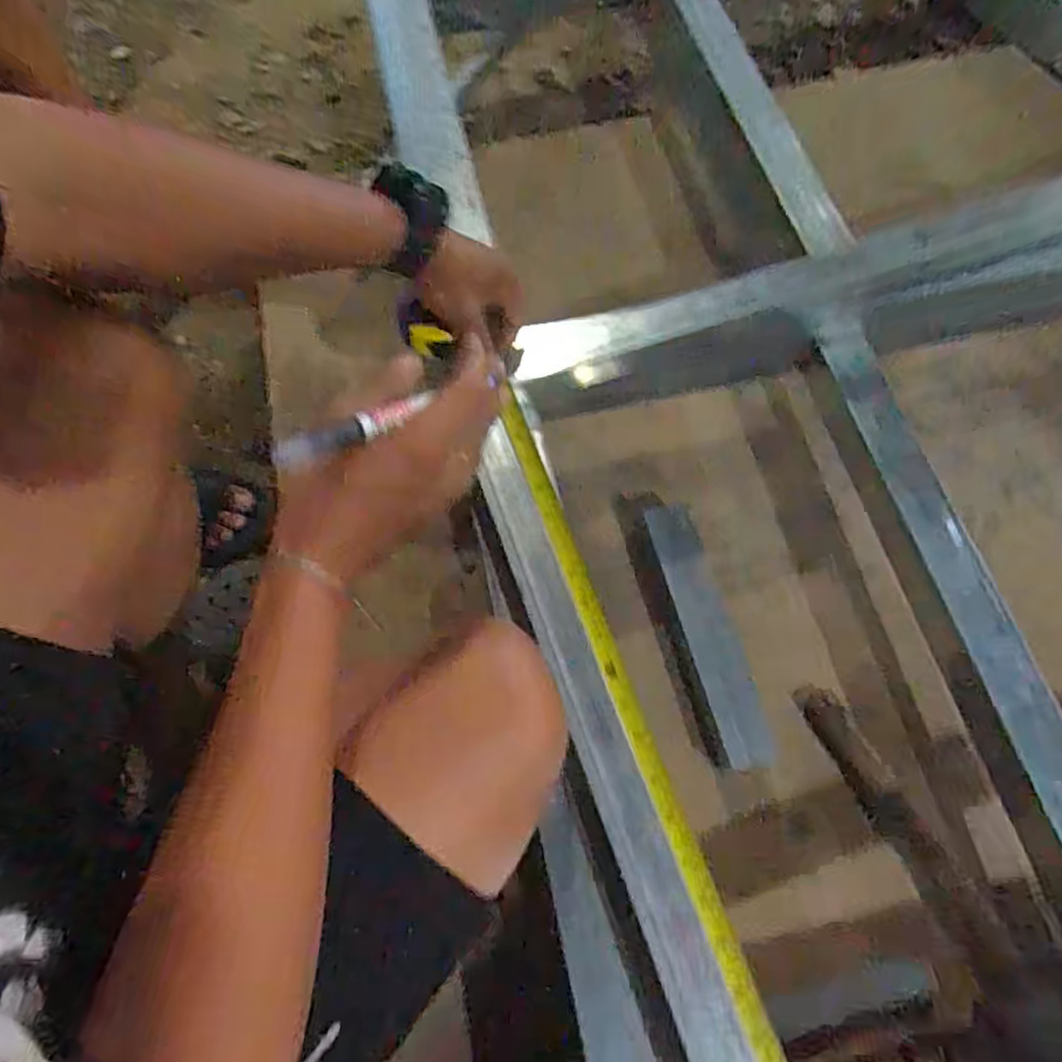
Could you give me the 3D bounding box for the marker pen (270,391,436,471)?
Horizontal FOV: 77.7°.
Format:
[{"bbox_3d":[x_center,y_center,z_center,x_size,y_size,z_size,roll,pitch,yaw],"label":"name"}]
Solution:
[{"bbox_3d":[-0.087,-0.050,0.325,0.082,0.011,0.012,-29,67,-36],"label":"marker pen"}]

